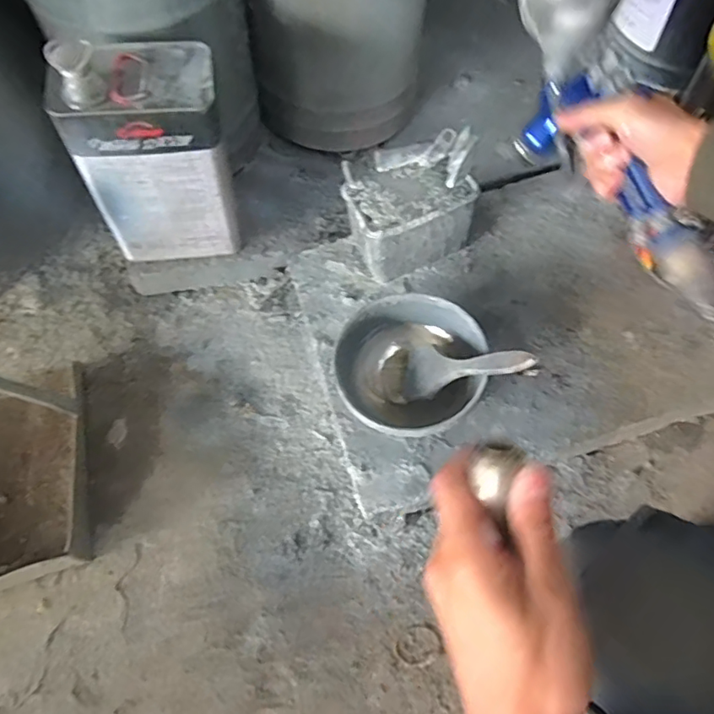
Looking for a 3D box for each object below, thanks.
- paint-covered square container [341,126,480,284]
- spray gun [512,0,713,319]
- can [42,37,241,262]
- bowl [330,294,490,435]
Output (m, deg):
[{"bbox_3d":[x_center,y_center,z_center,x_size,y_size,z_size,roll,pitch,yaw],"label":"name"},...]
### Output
[{"bbox_3d":[0.071,-0.196,0.705,0.162,0.133,0.114,-18,65,-3],"label":"paint-covered square container"},{"bbox_3d":[0.213,-0.216,0.462,0.090,0.136,0.371,-14,88,-4],"label":"spray gun"},{"bbox_3d":[-0.244,-0.253,0.660,0.178,0.282,0.108,-9,65,1],"label":"can"},{"bbox_3d":[0.059,0.016,0.631,0.169,0.074,0.166,-2,65,4],"label":"bowl"}]

